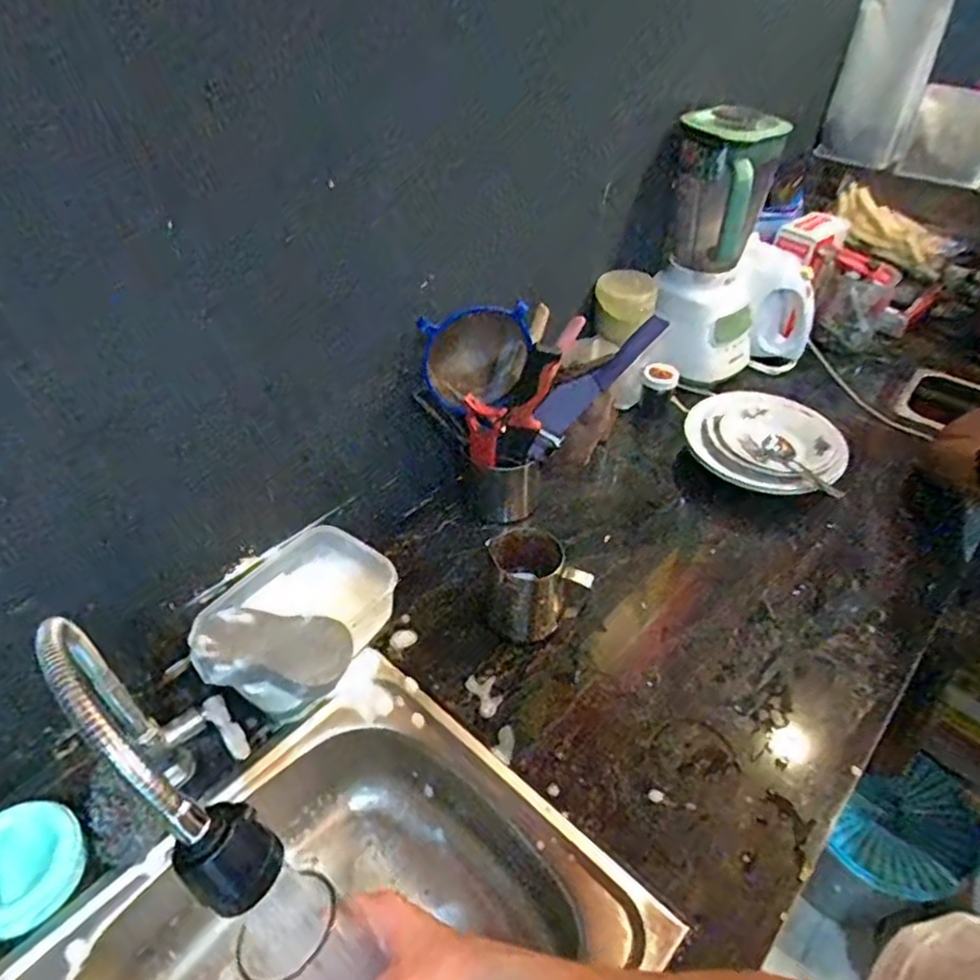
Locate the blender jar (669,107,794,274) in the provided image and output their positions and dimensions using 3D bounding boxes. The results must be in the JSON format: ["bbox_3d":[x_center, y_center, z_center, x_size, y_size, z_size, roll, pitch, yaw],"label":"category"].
[{"bbox_3d":[0.337,-0.436,0.973,0.141,0.194,0.165,18,46,17],"label":"blender jar"}]

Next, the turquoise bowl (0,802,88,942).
[{"bbox_3d":[-0.411,0.331,0.579,0.095,0.044,0.100,1,44,-1],"label":"turquoise bowl"}]

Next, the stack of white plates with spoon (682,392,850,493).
[{"bbox_3d":[0.403,-0.079,0.969,0.224,0.029,0.180,18,54,10],"label":"stack of white plates with spoon"}]

